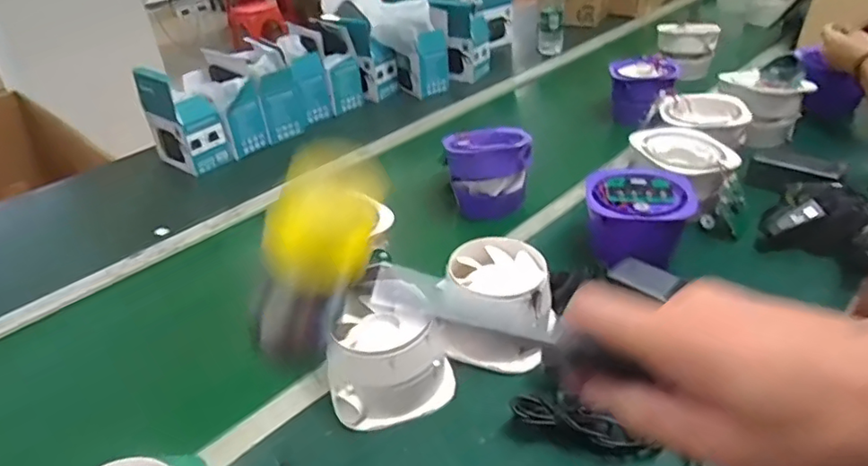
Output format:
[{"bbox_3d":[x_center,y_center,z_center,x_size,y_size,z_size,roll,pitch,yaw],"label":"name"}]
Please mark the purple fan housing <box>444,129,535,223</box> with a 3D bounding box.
[{"bbox_3d":[0.091,-0.102,0.997,0.133,0.137,0.106,-3,32,1],"label":"purple fan housing"}]

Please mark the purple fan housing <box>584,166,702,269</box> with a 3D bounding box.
[{"bbox_3d":[0.279,-0.024,0.808,0.143,0.085,0.139,9,36,22],"label":"purple fan housing"}]

